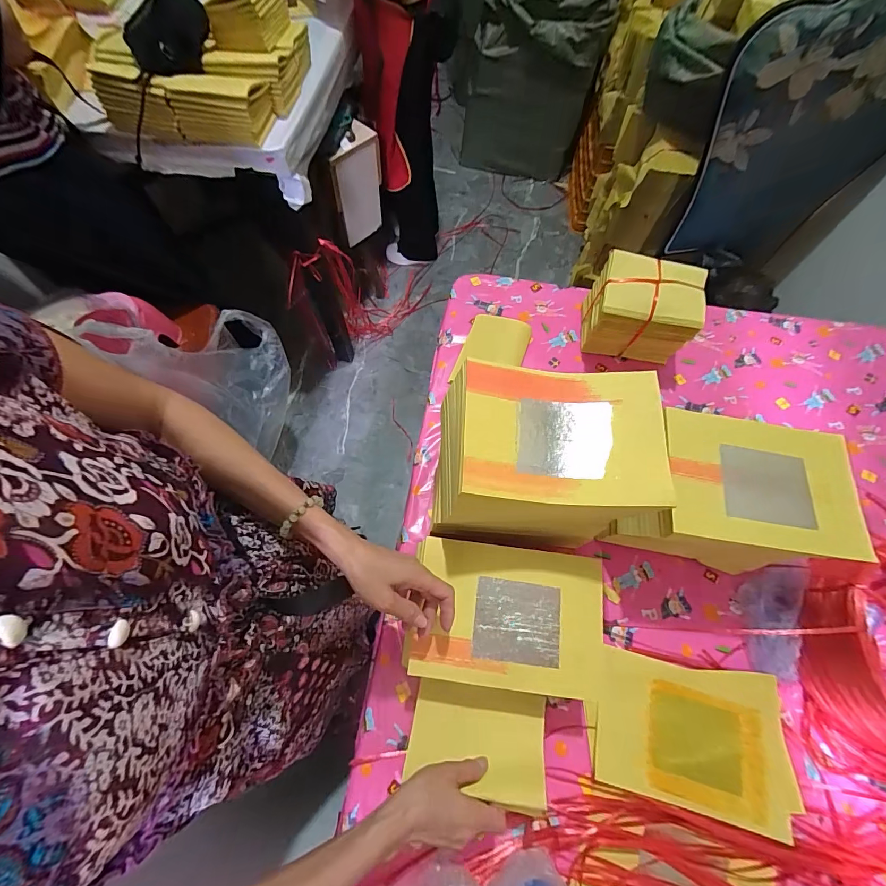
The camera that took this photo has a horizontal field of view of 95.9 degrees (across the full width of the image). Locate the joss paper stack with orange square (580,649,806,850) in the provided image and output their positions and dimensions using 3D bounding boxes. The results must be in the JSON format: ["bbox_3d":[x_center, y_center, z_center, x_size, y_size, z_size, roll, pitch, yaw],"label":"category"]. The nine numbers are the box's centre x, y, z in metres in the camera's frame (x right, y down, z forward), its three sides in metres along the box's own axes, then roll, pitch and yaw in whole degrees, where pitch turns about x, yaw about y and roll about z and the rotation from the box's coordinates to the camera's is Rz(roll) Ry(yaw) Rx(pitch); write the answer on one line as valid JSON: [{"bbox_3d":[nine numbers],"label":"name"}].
[{"bbox_3d":[0.326,0.386,0.530,0.252,0.018,0.168,9,67,3],"label":"joss paper stack with orange square"}]

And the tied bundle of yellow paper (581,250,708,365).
[{"bbox_3d":[0.349,-0.235,0.710,0.168,0.133,0.117,14,68,5],"label":"tied bundle of yellow paper"}]

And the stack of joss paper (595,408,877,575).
[{"bbox_3d":[0.359,0.084,0.563,0.282,0.196,0.173,8,67,3],"label":"stack of joss paper"}]

